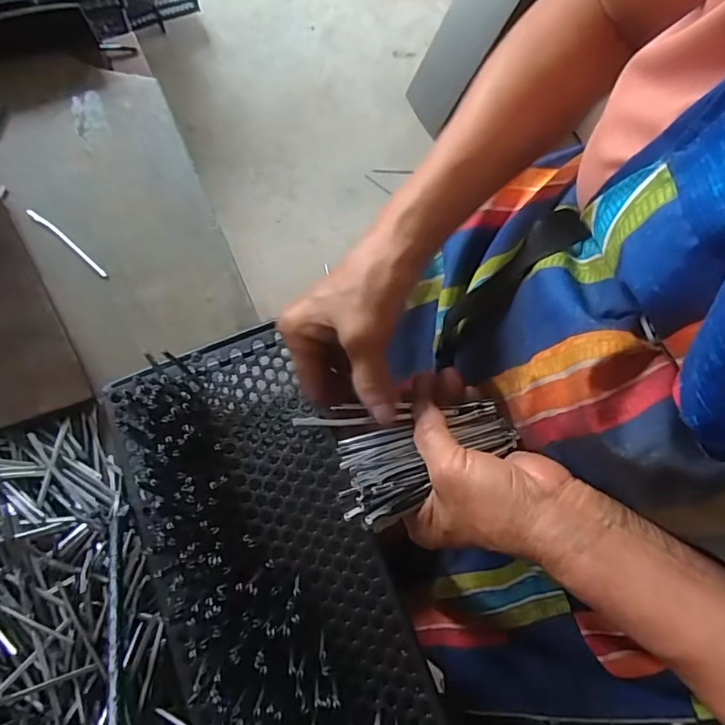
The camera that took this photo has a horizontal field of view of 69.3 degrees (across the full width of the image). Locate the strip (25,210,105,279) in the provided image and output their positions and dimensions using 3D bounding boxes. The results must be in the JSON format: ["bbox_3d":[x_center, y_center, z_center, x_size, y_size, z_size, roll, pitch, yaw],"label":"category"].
[{"bbox_3d":[-0.285,-0.117,0.506,0.107,0.004,0.008,38,74,10],"label":"strip"}]

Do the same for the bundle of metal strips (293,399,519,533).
[{"bbox_3d":[0.031,0.061,0.322,0.130,0.020,0.068,-5,72,-3],"label":"bundle of metal strips"}]

